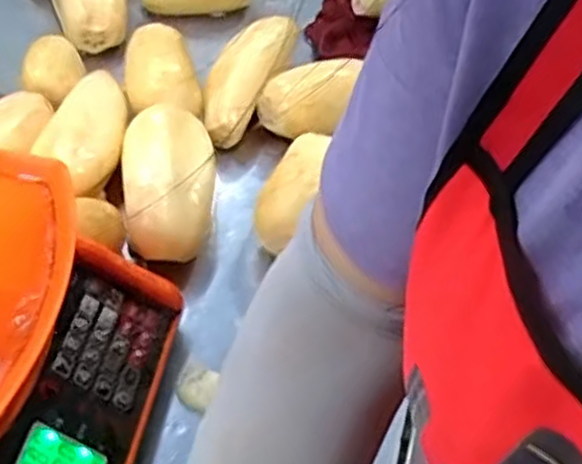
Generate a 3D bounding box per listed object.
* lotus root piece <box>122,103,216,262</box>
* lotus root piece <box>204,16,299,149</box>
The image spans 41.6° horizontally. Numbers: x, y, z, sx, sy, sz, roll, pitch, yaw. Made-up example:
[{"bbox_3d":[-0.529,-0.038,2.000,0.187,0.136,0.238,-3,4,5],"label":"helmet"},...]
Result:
[{"bbox_3d":[-0.103,-0.039,0.659,0.079,0.054,0.159,-1,48,-7],"label":"lotus root piece"},{"bbox_3d":[-0.043,-0.156,0.785,0.058,0.058,0.170,17,48,8],"label":"lotus root piece"}]

